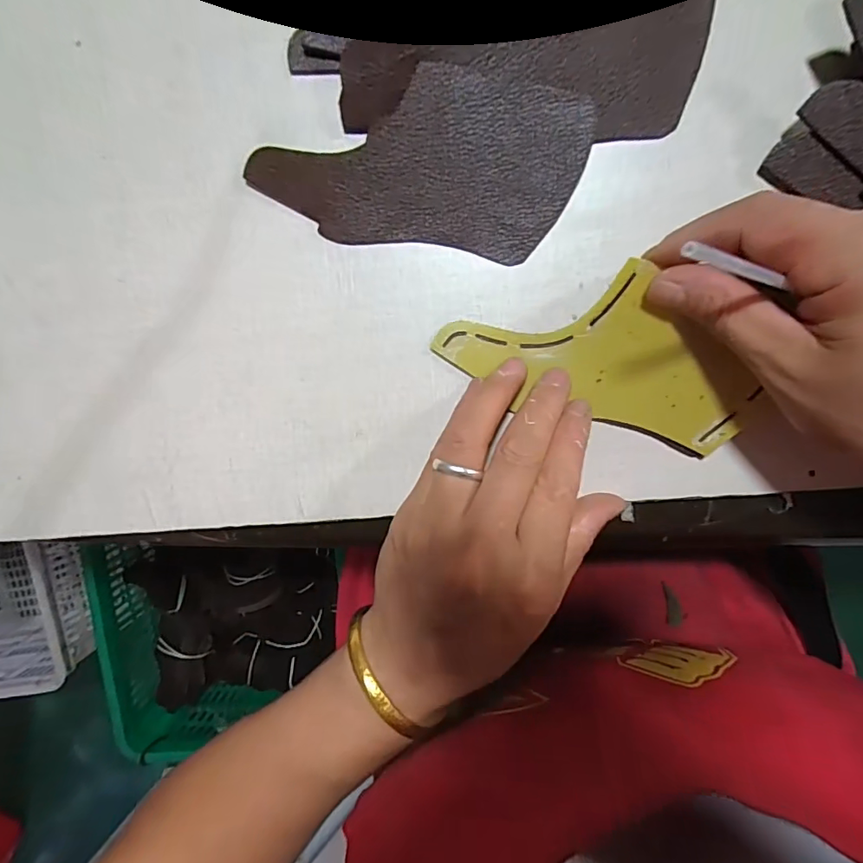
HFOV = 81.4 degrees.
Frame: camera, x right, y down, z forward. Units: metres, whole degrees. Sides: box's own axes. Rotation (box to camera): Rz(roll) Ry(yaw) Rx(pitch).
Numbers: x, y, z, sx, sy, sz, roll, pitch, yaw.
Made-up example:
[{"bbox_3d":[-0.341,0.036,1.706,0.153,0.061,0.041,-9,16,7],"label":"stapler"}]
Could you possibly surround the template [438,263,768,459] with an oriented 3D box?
[{"bbox_3d":[0.074,-0.040,0.221,0.132,0.006,0.063,20,105,5],"label":"template"}]

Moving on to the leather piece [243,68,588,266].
[{"bbox_3d":[-0.007,-0.120,0.223,0.144,0.006,0.071,8,106,1],"label":"leather piece"}]

